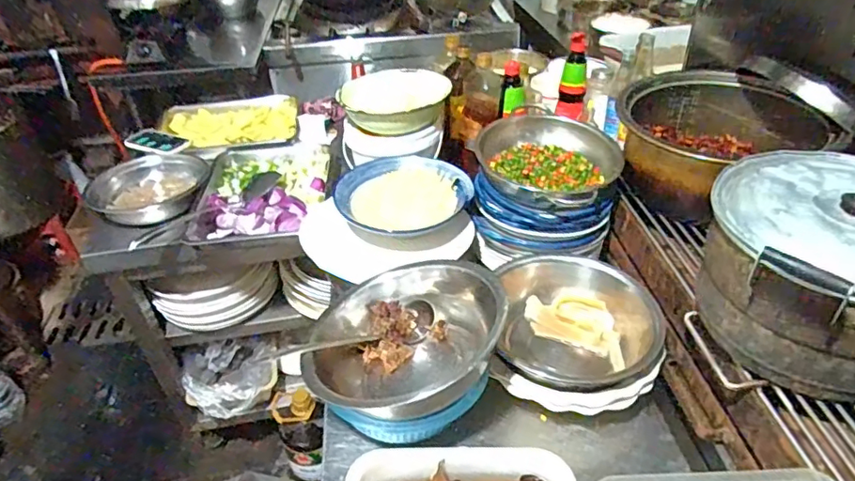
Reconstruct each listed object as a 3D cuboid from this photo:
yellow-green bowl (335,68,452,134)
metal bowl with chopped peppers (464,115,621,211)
[{"bbox_3d":[-0.075,-0.304,1.182,0.217,0.061,0.227,-2,38,1],"label":"yellow-green bowl"},{"bbox_3d":[0.212,-0.151,1.041,0.260,0.077,0.191,25,46,31],"label":"metal bowl with chopped peppers"}]

